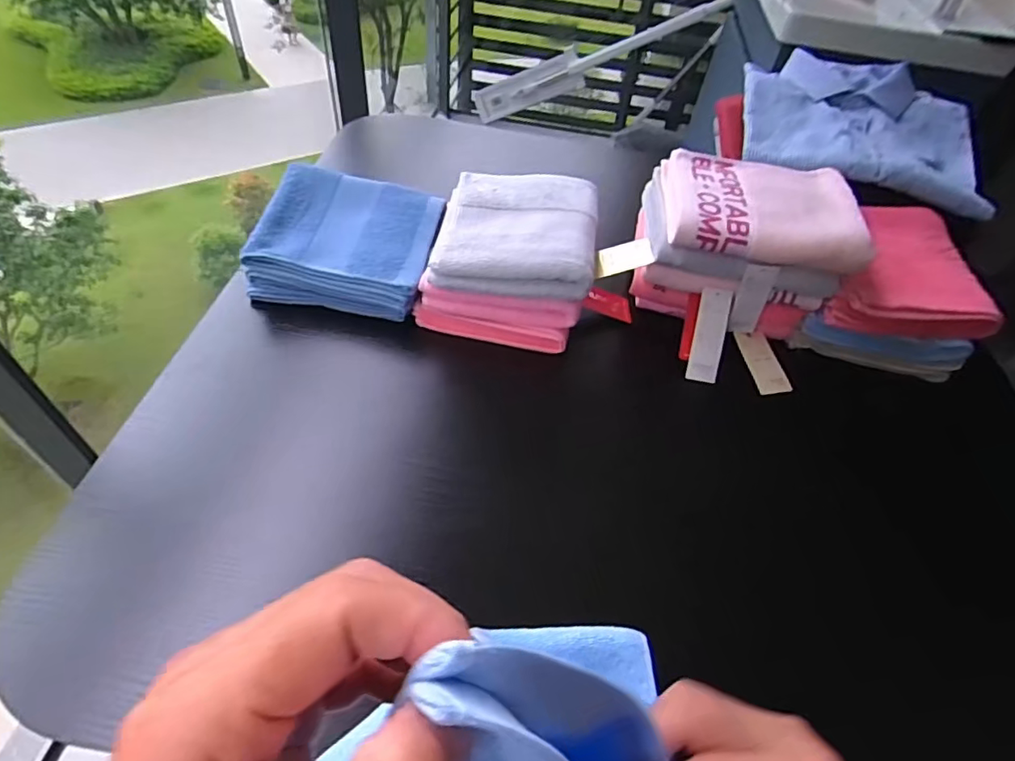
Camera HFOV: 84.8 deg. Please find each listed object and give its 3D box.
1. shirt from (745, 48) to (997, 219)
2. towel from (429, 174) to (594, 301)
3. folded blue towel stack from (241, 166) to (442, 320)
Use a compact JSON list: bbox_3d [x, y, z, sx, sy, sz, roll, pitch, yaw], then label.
[{"bbox_3d":[0.452,-0.334,0.711,0.283,0.052,0.298,12,49,4],"label":"shirt"},{"bbox_3d":[0.011,-0.163,0.597,0.162,0.036,0.180,9,49,1],"label":"towel"},{"bbox_3d":[-0.173,-0.154,0.621,0.183,0.073,0.149,11,49,3],"label":"folded blue towel stack"}]

